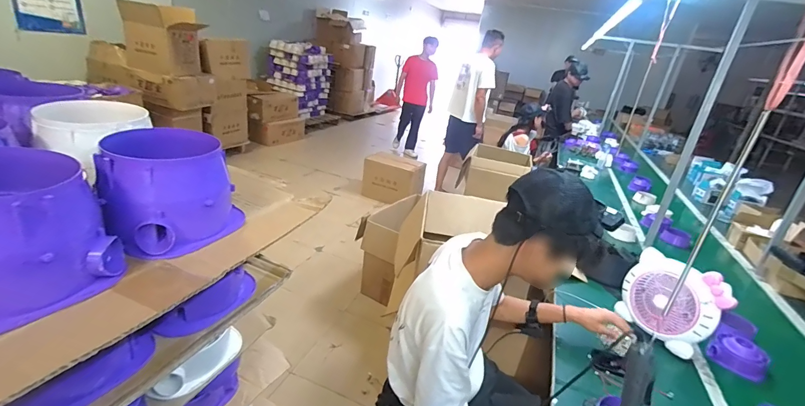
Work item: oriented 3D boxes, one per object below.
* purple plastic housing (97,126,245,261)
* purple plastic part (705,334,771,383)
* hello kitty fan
[{"bbox_3d":[-0.251,-0.016,0.414,0.124,0.105,0.112,-7,26,-30],"label":"purple plastic housing"},{"bbox_3d":[1.014,0.453,1.132,0.113,0.051,0.133,-15,33,-43],"label":"purple plastic part"},{"bbox_3d":[0.848,0.312,1.181,0.115,0.255,0.263,-9,29,-34],"label":"hello kitty fan"}]

